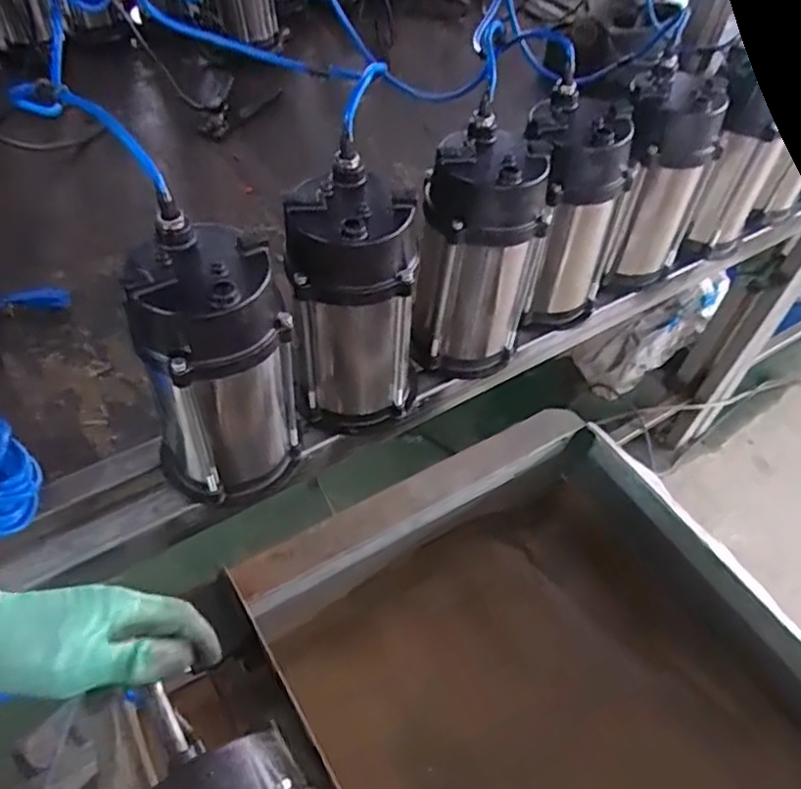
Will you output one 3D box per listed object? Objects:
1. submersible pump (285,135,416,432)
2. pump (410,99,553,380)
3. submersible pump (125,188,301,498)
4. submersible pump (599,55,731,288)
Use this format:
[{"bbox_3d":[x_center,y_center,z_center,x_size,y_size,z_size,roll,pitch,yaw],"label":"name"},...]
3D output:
[{"bbox_3d":[-0.054,-0.081,0.672,0.112,0.249,0.121,-26,57,-25],"label":"submersible pump"},{"bbox_3d":[0.082,-0.147,0.746,0.124,0.249,0.111,4,50,-2],"label":"pump"},{"bbox_3d":[-0.170,-0.015,0.621,0.116,0.270,0.119,34,55,21],"label":"submersible pump"},{"bbox_3d":[0.318,-0.261,0.865,0.121,0.256,0.112,25,52,15],"label":"submersible pump"}]

